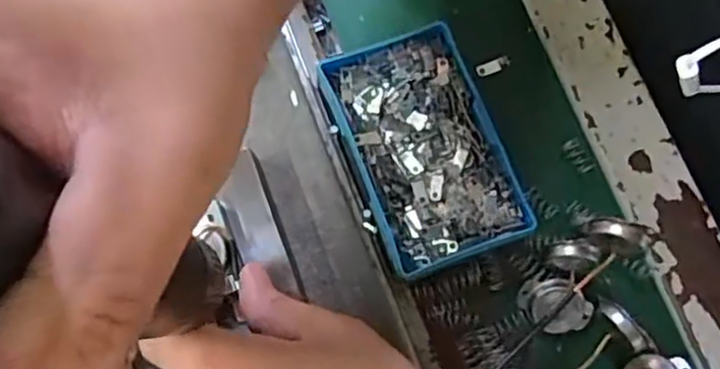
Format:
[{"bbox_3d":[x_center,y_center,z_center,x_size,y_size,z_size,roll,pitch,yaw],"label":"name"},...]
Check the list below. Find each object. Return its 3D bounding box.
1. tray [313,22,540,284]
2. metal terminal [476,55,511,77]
[{"bbox_3d":[0.031,-0.018,0.343,0.069,0.020,0.114,-21,78,-4],"label":"tray"},{"bbox_3d":[0.071,-0.063,0.367,0.018,0.004,0.007,-21,78,-4],"label":"metal terminal"}]

